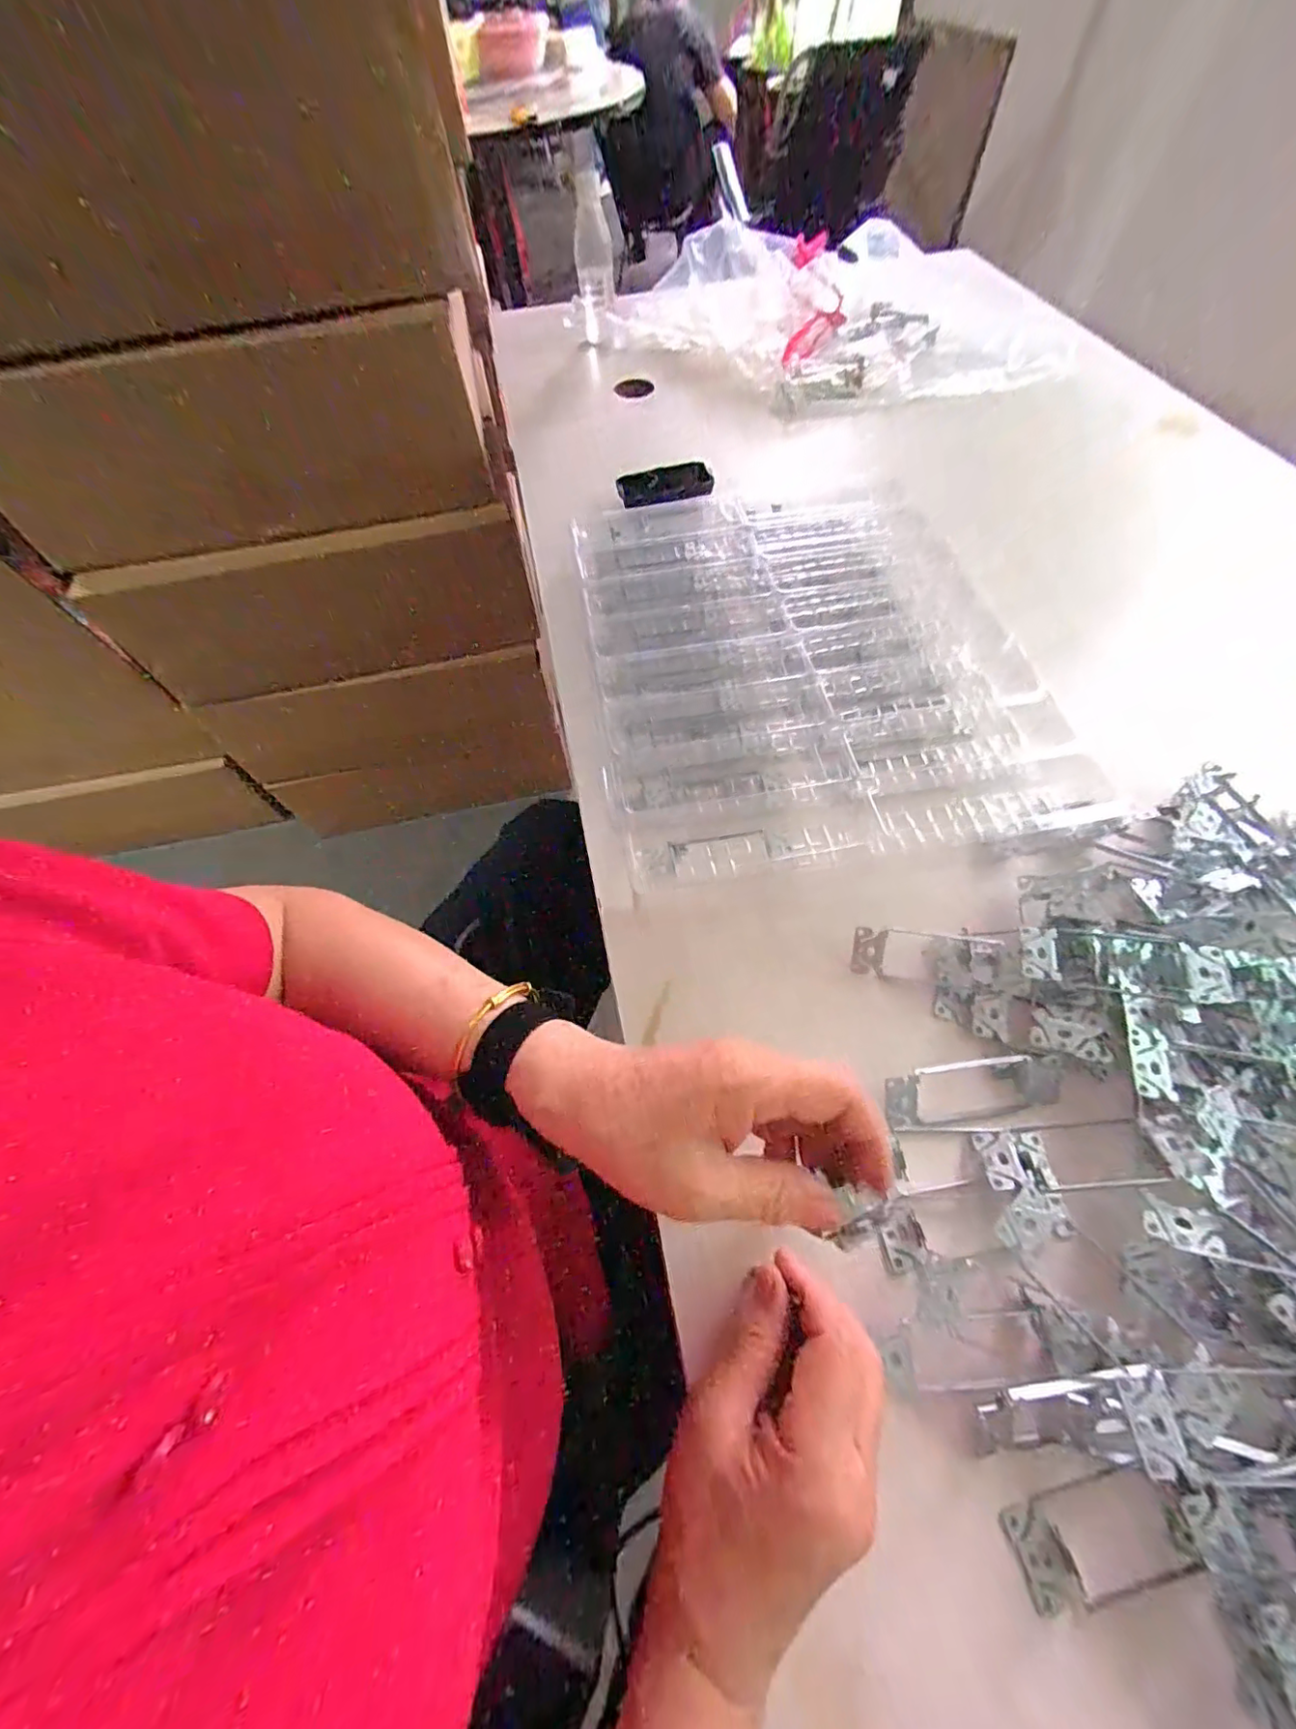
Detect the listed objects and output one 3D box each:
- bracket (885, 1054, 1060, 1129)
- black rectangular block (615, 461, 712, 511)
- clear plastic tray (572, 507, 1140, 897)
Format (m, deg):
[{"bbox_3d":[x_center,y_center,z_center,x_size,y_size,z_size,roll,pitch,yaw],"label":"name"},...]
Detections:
[{"bbox_3d":[0.195,0.134,0.332,0.106,0.020,0.030,-8,61,-1],"label":"bracket"},{"bbox_3d":[0.021,-0.476,0.698,0.115,0.030,0.032,-8,61,-1],"label":"black rectangular block"},{"bbox_3d":[0.134,-0.194,0.497,0.359,0.044,0.435,-8,61,-1],"label":"clear plastic tray"}]

